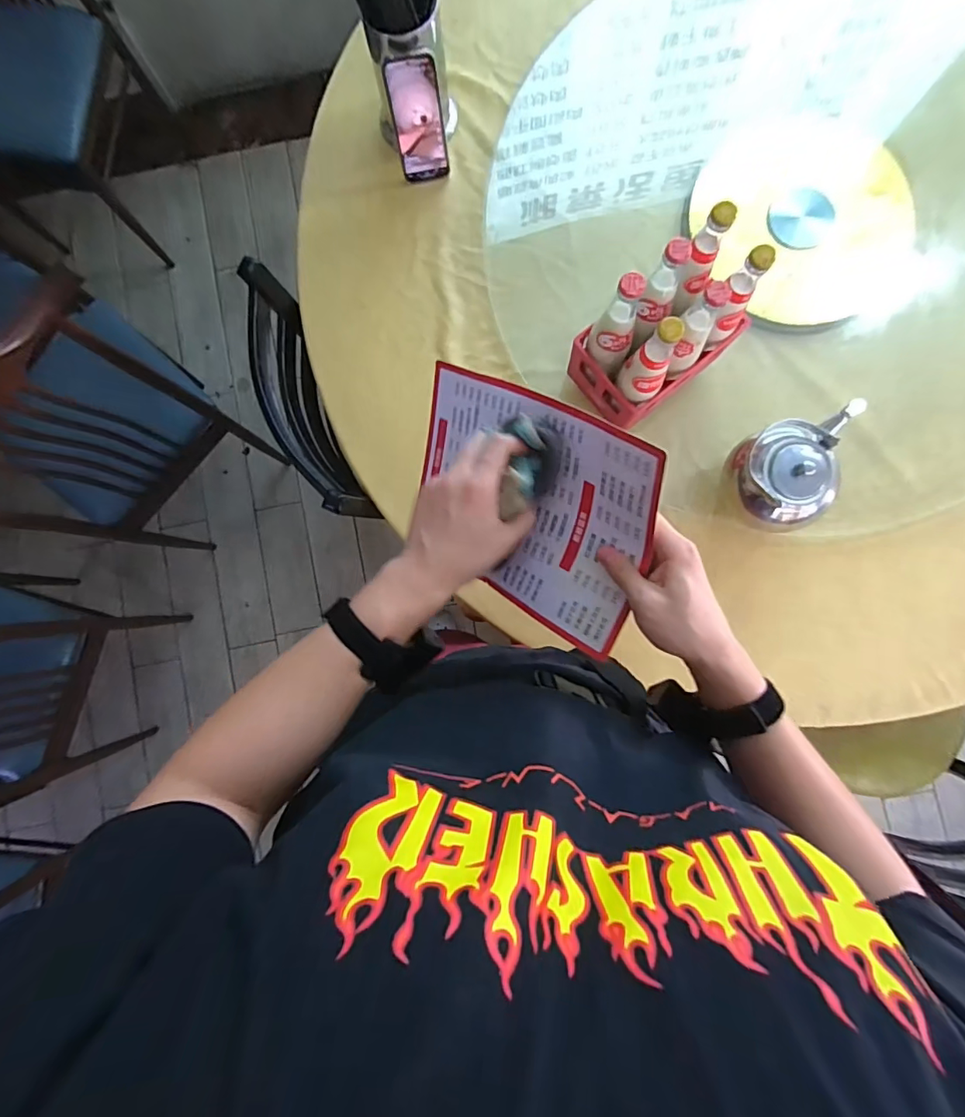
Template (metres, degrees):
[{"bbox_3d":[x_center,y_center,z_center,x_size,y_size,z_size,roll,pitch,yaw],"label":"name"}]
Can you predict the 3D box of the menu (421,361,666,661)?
[{"bbox_3d":[0.029,-0.055,0.477,0.277,0.032,0.194,33,123,35],"label":"menu"}]

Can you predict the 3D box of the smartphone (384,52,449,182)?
[{"bbox_3d":[-0.095,-0.655,0.749,0.072,0.149,0.012,-6,66,2],"label":"smartphone"}]

